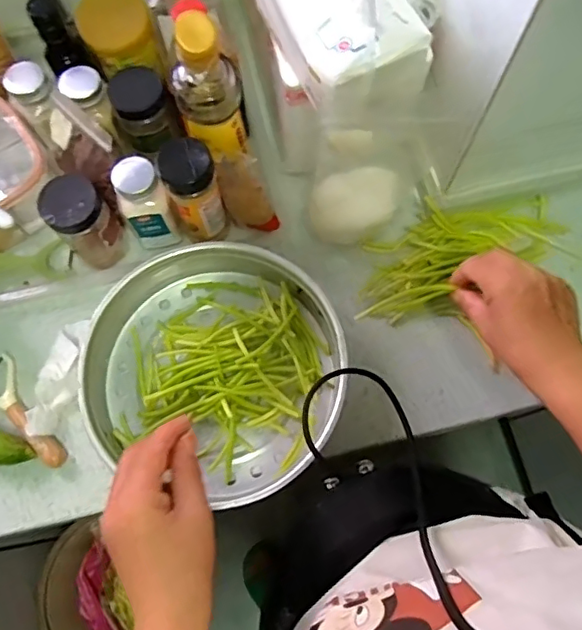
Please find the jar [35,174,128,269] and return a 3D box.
[{"bbox_3d":[-0.217,-0.095,0.602,0.062,0.116,0.052,-36,76,-10],"label":"jar"}]

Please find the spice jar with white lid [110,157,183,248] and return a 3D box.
[{"bbox_3d":[-0.153,-0.114,0.601,0.049,0.113,0.049,0,73,0],"label":"spice jar with white lid"}]

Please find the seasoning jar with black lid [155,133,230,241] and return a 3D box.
[{"bbox_3d":[-0.099,-0.126,0.592,0.052,0.129,0.052,0,73,0],"label":"seasoning jar with black lid"}]

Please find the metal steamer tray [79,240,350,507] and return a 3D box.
[{"bbox_3d":[-0.080,0.054,0.581,0.259,0.063,0.254,-26,74,-7],"label":"metal steamer tray"}]

